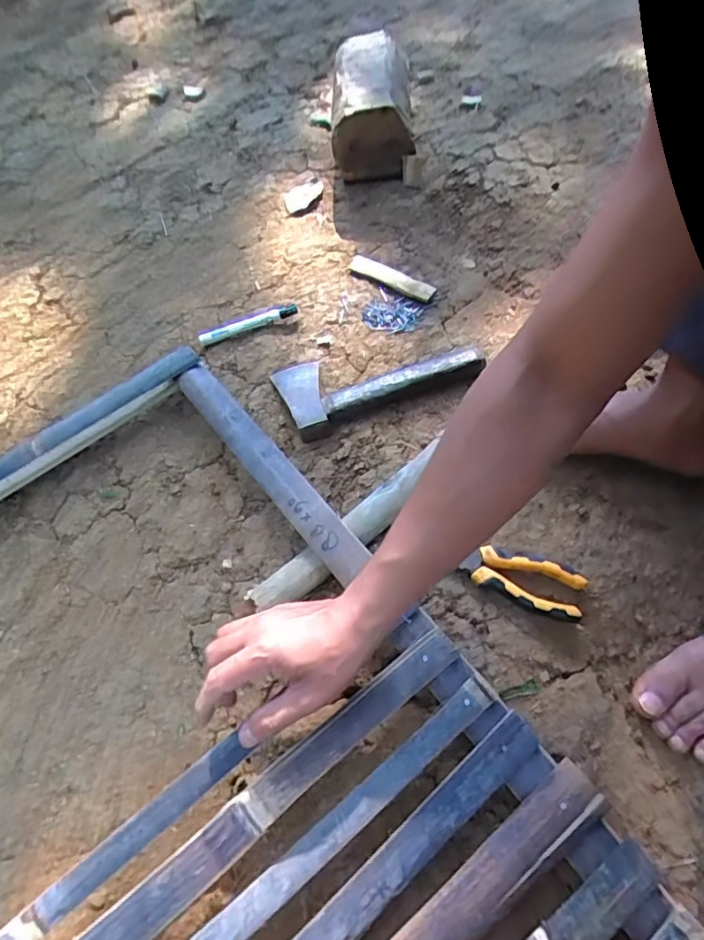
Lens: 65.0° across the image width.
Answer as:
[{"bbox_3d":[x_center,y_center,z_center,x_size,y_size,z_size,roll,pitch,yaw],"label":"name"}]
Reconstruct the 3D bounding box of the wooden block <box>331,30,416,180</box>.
[{"bbox_3d":[0.035,-0.618,0.946,0.124,0.120,0.282,1,58,-1],"label":"wooden block"}]

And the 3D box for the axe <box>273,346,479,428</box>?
[{"bbox_3d":[0.035,-0.137,0.716,0.262,0.025,0.115,-21,61,-14],"label":"axe"}]

